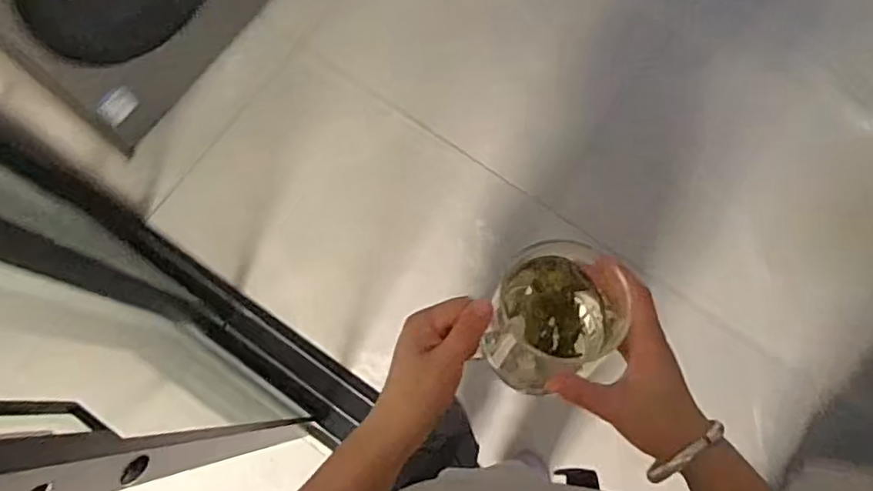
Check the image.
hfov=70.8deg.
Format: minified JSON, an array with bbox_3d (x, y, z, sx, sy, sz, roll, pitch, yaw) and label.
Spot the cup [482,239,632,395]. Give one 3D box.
[{"bbox_3d":[0.083,0.054,0.466,0.100,0.079,0.094,0,75,-1],"label":"cup"}]

